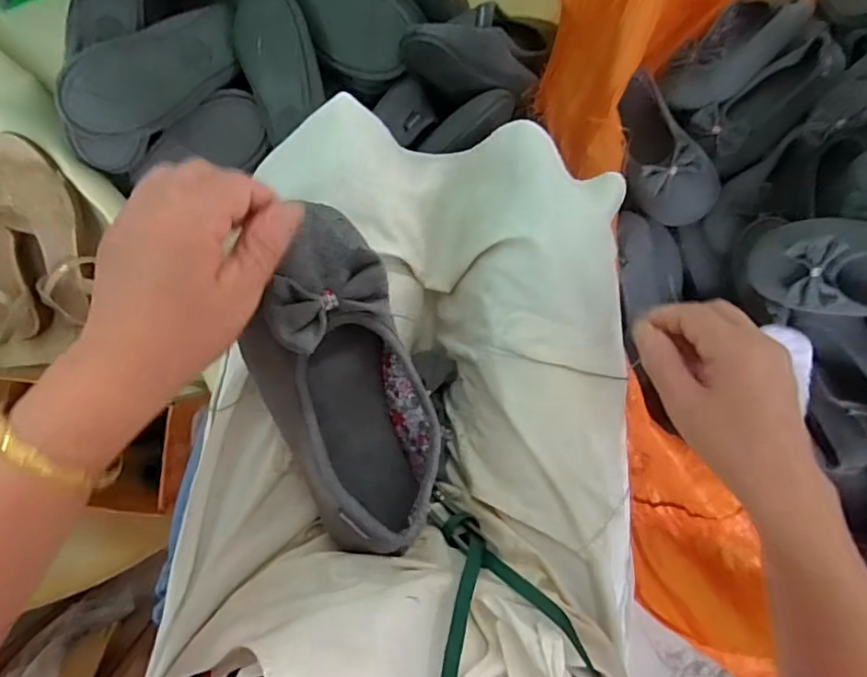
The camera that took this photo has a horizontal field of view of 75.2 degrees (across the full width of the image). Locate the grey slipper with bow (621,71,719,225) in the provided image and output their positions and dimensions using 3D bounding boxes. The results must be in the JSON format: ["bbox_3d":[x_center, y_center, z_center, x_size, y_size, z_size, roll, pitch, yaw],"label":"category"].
[{"bbox_3d":[0.293,-0.251,0.737,0.116,0.059,0.216,-10,74,-5],"label":"grey slipper with bow"}]

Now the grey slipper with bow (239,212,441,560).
[{"bbox_3d":[-0.059,0.025,0.353,0.101,0.068,0.210,-14,101,-5],"label":"grey slipper with bow"}]

